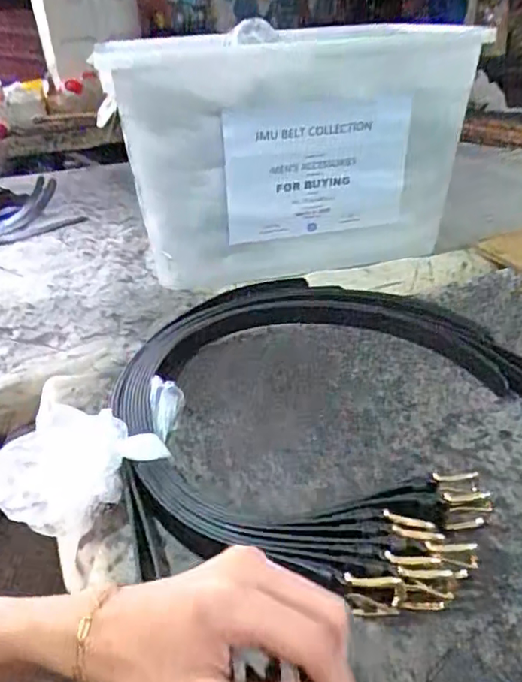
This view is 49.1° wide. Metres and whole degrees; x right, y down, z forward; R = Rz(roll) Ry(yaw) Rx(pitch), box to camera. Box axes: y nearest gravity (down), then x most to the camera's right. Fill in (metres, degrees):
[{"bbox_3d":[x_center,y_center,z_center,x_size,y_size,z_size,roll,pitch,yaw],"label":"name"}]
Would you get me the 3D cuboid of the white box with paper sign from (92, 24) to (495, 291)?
[{"bbox_3d":[0.061,-0.283,0.916,0.547,0.345,0.130,-11,31,-17],"label":"white box with paper sign"}]

